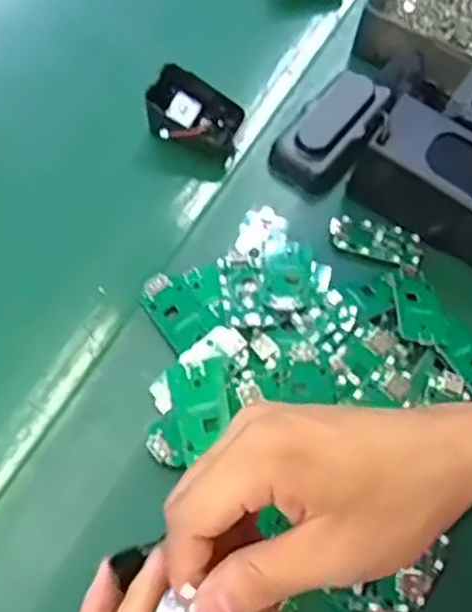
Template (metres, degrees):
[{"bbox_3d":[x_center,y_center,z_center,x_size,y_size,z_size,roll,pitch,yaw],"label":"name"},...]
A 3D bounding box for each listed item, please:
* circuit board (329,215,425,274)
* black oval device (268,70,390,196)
[{"bbox_3d":[0.096,-0.045,0.489,0.064,0.007,0.032,17,64,6],"label":"circuit board"},{"bbox_3d":[0.072,-0.132,0.519,0.051,0.034,0.105,30,66,12],"label":"black oval device"}]

